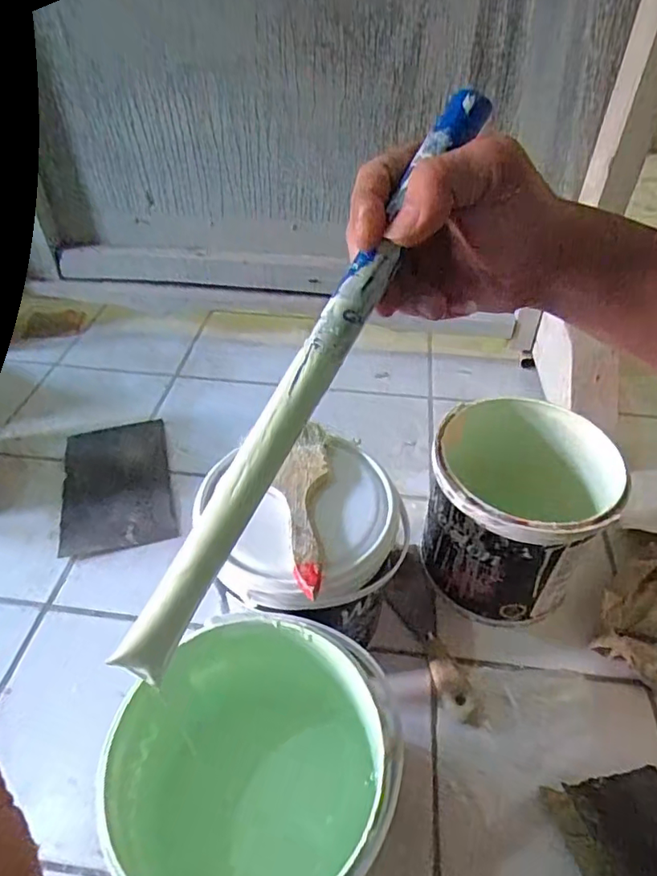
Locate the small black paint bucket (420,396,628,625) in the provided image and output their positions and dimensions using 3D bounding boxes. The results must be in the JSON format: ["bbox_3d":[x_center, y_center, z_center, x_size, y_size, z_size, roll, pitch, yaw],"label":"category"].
[{"bbox_3d":[0.196,0.079,0.586,0.167,0.180,0.173,0,45,0],"label":"small black paint bucket"}]

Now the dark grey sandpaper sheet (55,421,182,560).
[{"bbox_3d":[-0.292,0.058,0.736,0.137,0.007,0.228,-12,46,-12],"label":"dark grey sandpaper sheet"}]

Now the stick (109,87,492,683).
[{"bbox_3d":[-0.012,-0.023,0.240,0.018,0.014,0.296,31,91,28],"label":"stick"}]

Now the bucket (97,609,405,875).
[{"bbox_3d":[-0.052,0.257,0.408,0.175,0.184,0.186,0,45,0],"label":"bucket"}]

